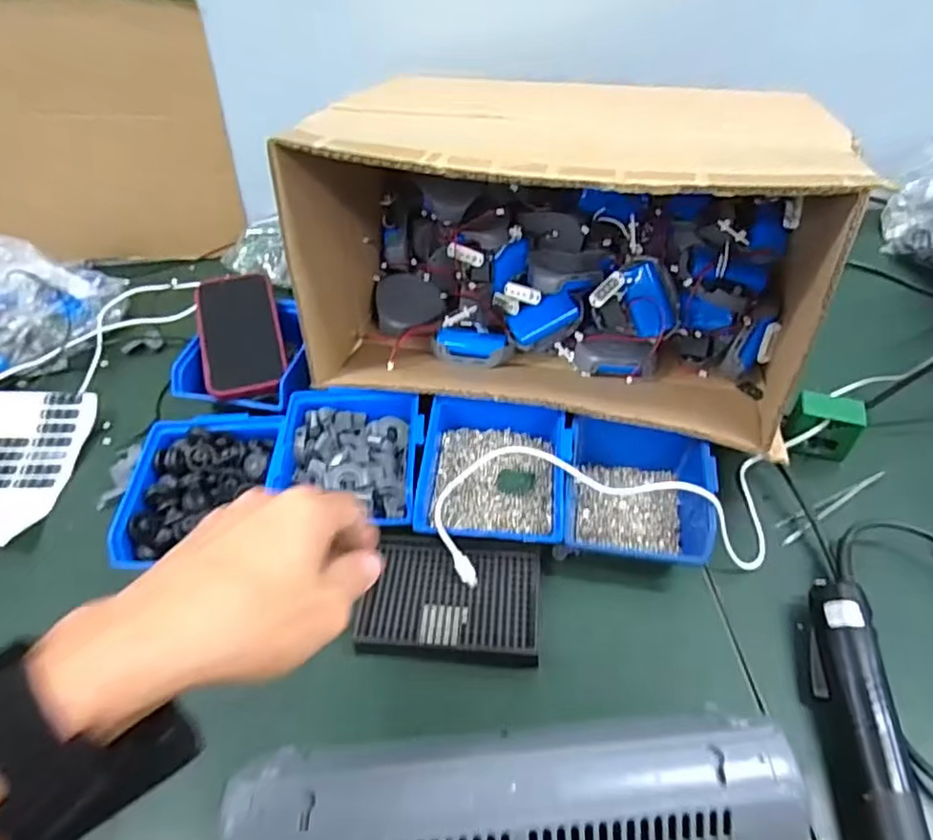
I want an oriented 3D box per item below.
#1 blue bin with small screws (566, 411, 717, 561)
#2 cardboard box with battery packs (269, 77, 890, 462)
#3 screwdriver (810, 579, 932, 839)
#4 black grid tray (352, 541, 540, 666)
[{"bbox_3d":[0.137,0.064,0.501,0.112,0.064,0.123,10,49,10],"label":"blue bin with small screws"},{"bbox_3d":[0.082,-0.153,0.546,0.407,0.231,0.259,9,48,9],"label":"cardboard box with battery packs"},{"bbox_3d":[0.251,0.209,0.383,0.037,0.042,0.223,6,48,6],"label":"screwdriver"},{"bbox_3d":[-0.011,0.140,0.470,0.131,0.029,0.084,3,48,3],"label":"black grid tray"}]

